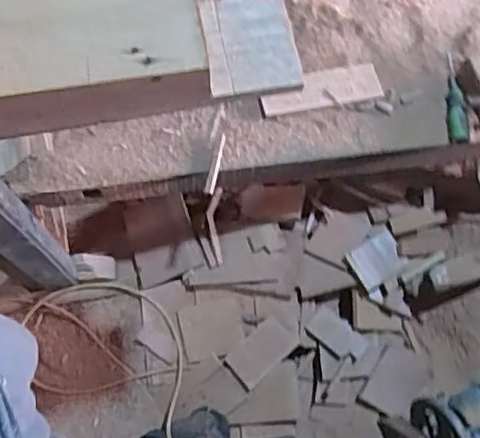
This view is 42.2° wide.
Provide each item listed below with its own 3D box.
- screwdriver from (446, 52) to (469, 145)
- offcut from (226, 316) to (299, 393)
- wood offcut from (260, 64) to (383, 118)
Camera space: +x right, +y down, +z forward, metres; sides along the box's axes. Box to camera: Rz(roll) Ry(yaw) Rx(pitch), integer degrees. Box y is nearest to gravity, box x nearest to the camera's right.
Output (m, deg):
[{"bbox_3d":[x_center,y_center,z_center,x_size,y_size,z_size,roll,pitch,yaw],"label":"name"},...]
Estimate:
[{"bbox_3d":[0.373,-0.216,1.080,0.035,0.035,0.196,4,64,0],"label":"screwdriver"},{"bbox_3d":[0.043,0.266,1.239,0.136,0.018,0.080,-45,57,1],"label":"offcut"},{"bbox_3d":[0.143,-0.232,1.105,0.219,0.015,0.075,-9,71,-4],"label":"wood offcut"}]

